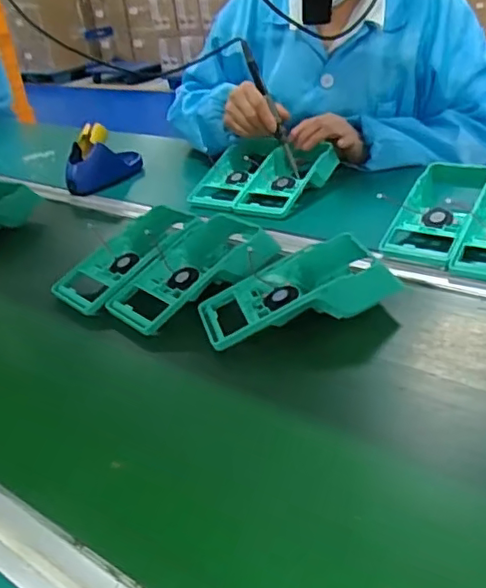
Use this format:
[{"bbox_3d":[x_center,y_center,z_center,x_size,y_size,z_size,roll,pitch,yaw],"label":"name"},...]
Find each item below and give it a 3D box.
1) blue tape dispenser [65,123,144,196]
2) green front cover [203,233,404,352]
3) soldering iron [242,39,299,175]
[{"bbox_3d":[-0.229,-0.221,0.980,0.039,0.084,0.145,13,34,33],"label":"blue tape dispenser"},{"bbox_3d":[0.050,-0.005,0.585,0.185,0.041,0.090,-14,29,-13],"label":"green front cover"},{"bbox_3d":[0.042,-0.253,0.871,0.018,0.190,0.020,-24,4,-28],"label":"soldering iron"}]

